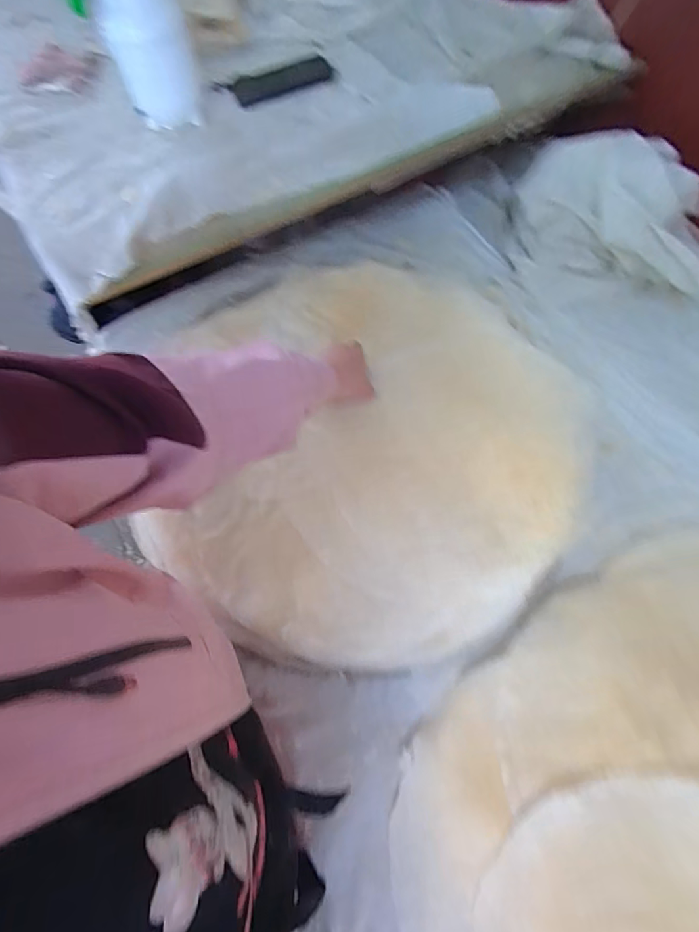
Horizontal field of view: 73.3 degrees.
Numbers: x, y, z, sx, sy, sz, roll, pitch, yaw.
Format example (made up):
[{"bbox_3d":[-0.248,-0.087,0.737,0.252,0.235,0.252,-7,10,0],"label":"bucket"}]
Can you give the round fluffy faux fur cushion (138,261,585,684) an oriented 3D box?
[{"bbox_3d":[0.006,-0.049,0.634,0.546,0.070,0.577,0,65,4],"label":"round fluffy faux fur cushion"}]

